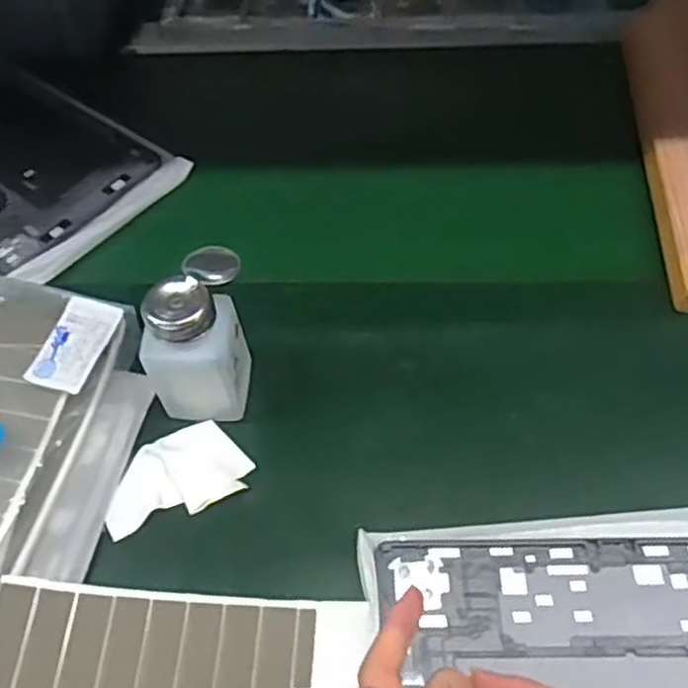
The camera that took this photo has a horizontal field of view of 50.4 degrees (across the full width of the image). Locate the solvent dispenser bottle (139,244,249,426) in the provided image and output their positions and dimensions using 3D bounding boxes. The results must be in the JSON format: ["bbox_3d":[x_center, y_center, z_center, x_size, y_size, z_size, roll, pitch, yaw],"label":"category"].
[{"bbox_3d":[-0.092,-0.004,0.466,0.053,0.108,0.068,3,57,1],"label":"solvent dispenser bottle"}]

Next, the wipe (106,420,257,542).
[{"bbox_3d":[-0.109,0.085,0.469,0.092,0.006,0.055,-23,60,-15],"label":"wipe"}]

